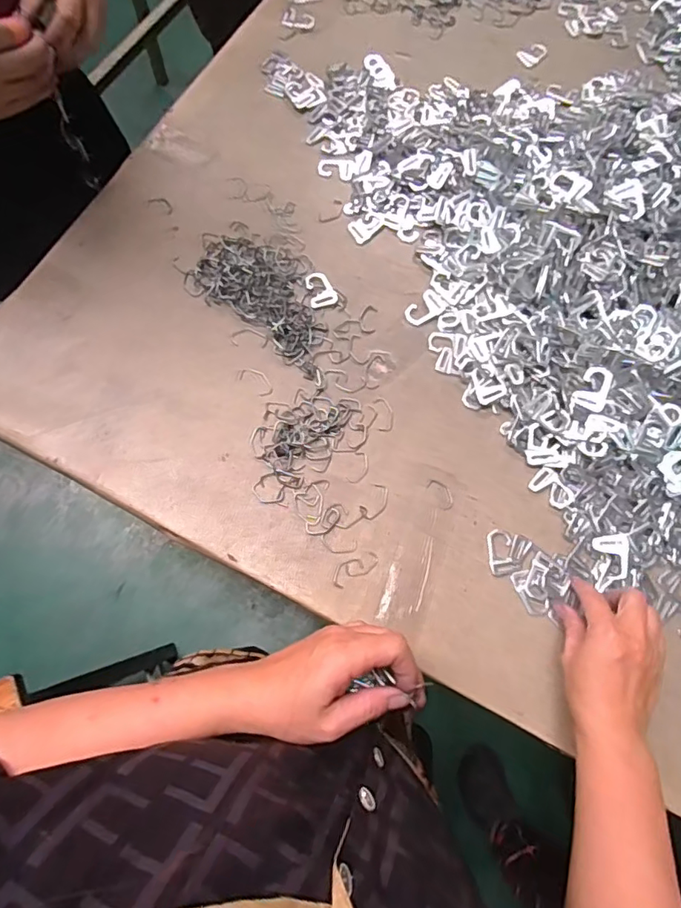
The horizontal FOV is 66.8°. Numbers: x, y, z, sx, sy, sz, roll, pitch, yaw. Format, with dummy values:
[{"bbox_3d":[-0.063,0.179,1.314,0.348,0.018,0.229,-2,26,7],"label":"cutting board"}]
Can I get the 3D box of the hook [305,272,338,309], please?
[{"bbox_3d":[-0.021,-0.183,0.573,0.031,0.004,0.046,-14,73,-6],"label":"hook"}]

